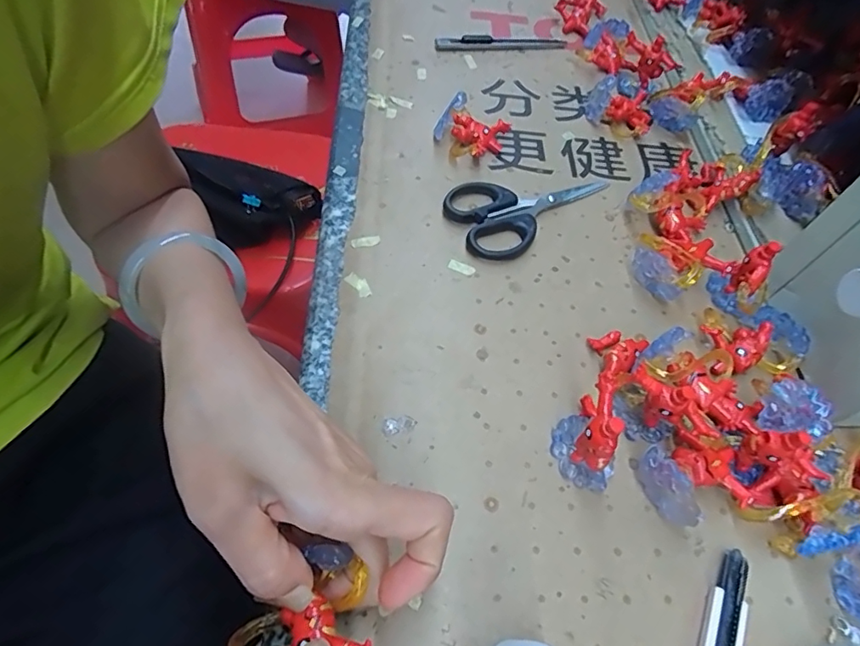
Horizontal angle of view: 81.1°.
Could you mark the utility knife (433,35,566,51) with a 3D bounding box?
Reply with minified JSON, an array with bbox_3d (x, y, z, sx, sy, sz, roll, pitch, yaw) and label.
[{"bbox_3d":[0.066,-0.257,0.460,0.126,0.010,0.014,-9,59,-12],"label":"utility knife"}]

